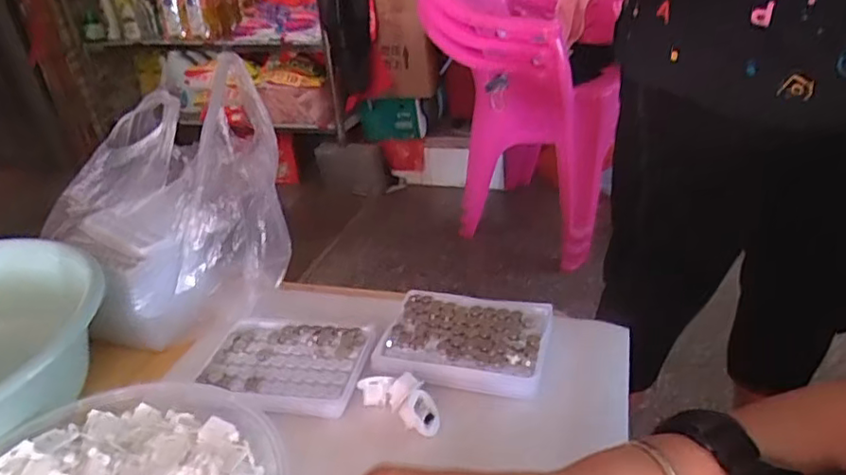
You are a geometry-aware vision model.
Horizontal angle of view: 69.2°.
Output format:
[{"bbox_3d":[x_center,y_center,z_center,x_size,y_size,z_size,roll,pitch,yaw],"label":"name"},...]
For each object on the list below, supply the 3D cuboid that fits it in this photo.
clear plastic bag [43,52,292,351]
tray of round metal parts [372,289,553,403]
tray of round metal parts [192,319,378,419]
[{"bbox_3d":[-0.240,-0.026,0.588,0.199,0.173,0.228,-17,31,-23],"label":"clear plastic bag"},{"bbox_3d":[0.034,0.084,0.497,0.127,0.024,0.099,5,29,15],"label":"tray of round metal parts"},{"bbox_3d":[-0.111,0.099,0.495,0.132,0.012,0.099,3,29,12],"label":"tray of round metal parts"}]

